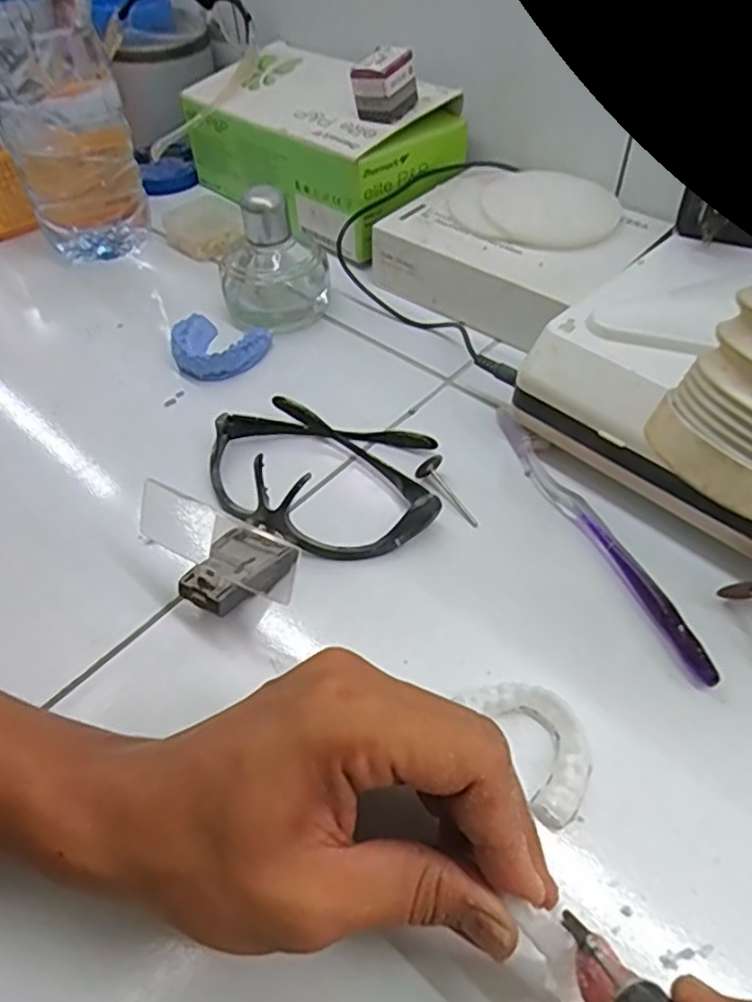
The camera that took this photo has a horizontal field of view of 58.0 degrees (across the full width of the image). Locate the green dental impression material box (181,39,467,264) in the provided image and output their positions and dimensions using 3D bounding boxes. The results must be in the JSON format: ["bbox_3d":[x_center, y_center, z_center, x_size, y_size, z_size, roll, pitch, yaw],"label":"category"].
[{"bbox_3d":[-0.052,-0.290,0.551,0.135,0.084,0.227,-35,57,-24],"label":"green dental impression material box"}]

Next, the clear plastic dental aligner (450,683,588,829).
[{"bbox_3d":[0.066,0.097,0.274,0.035,0.010,0.060,-22,53,-16],"label":"clear plastic dental aligner"}]

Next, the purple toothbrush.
[{"bbox_3d":[0.108,0.012,0.343,0.013,0.009,0.183,-18,52,-13],"label":"purple toothbrush"}]

